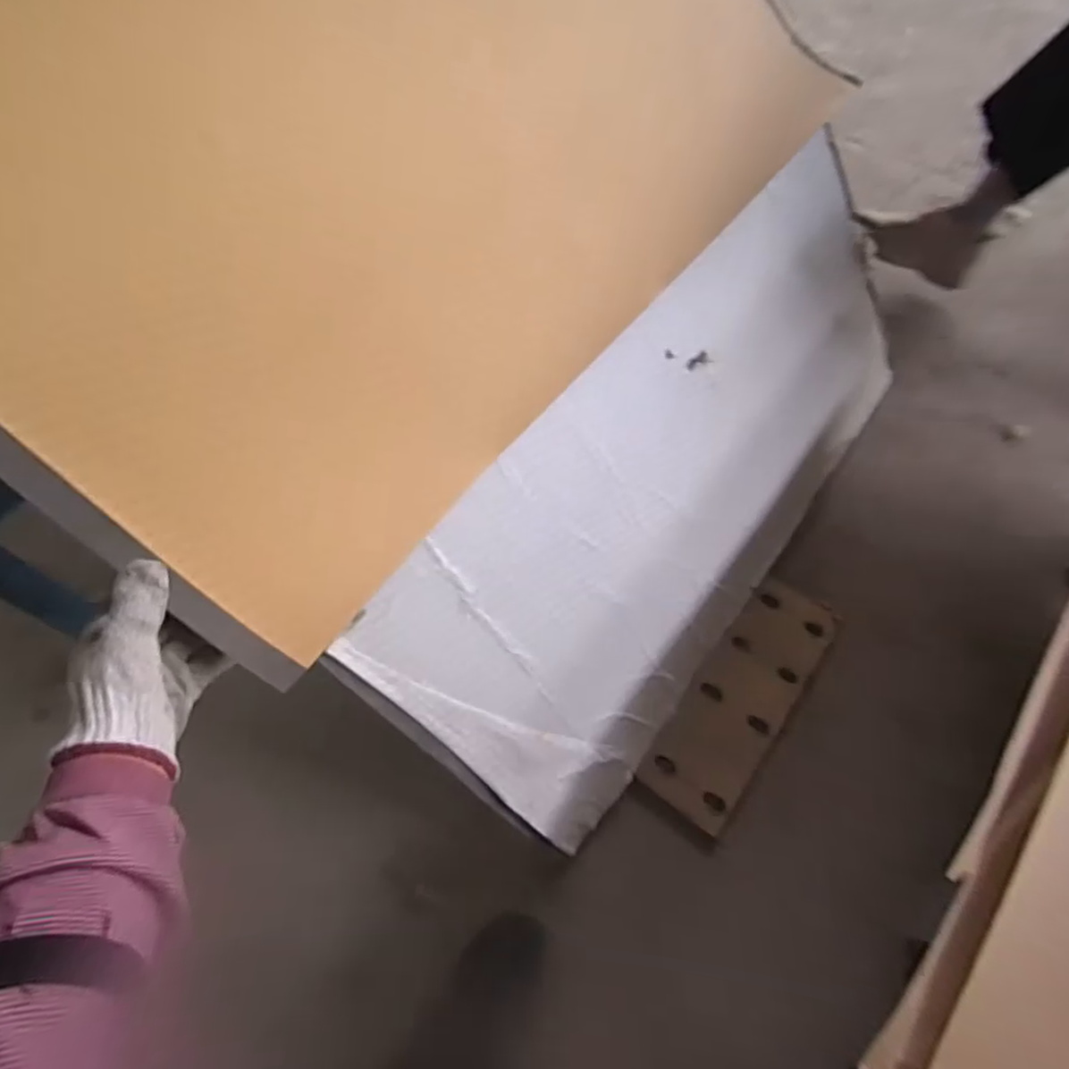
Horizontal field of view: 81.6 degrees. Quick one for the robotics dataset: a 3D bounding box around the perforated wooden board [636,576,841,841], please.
[{"bbox_3d":[0.296,0.228,0.881,0.130,0.019,0.364,34,69,17],"label":"perforated wooden board"}]

